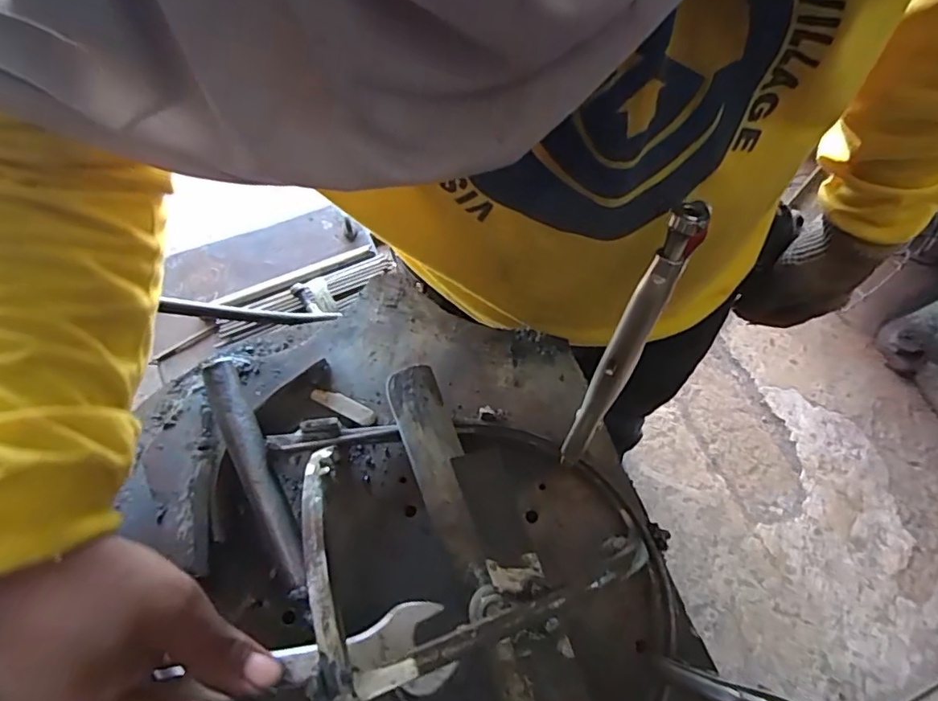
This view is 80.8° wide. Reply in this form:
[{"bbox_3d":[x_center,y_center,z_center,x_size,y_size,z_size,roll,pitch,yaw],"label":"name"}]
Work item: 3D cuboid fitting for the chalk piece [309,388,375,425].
[{"bbox_3d":[-0.087,0.037,0.378,0.046,0.007,0.012,26,69,8],"label":"chalk piece"}]

